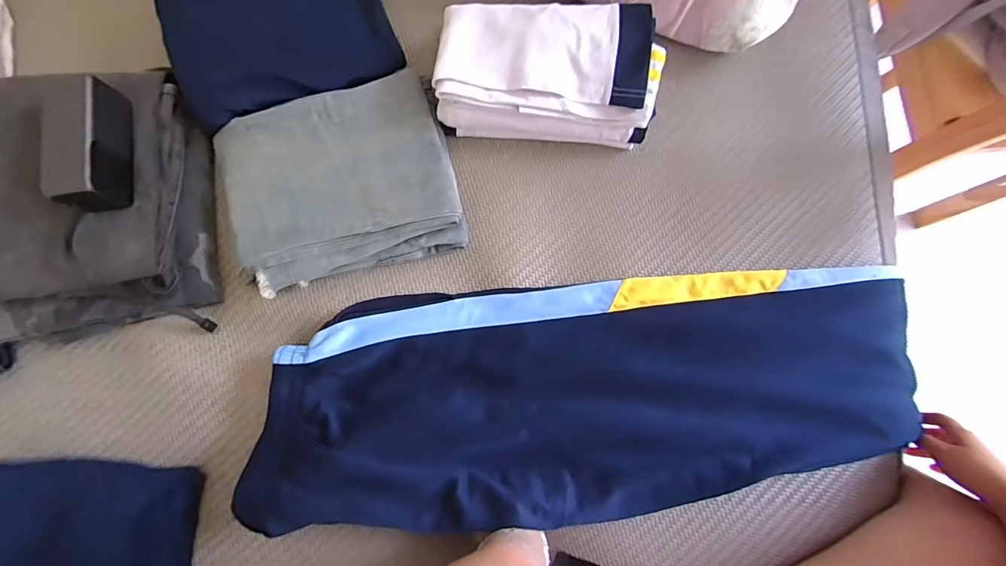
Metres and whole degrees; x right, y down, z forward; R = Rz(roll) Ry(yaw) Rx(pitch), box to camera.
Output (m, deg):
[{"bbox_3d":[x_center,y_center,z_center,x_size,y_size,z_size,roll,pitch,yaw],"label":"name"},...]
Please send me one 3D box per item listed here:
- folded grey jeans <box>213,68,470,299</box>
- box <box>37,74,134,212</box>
[{"bbox_3d":[-0.189,-0.119,0.505,0.252,0.051,0.212,-17,81,-3],"label":"folded grey jeans"},{"bbox_3d":[-0.446,-0.145,0.449,0.061,0.052,0.137,-8,81,-2],"label":"box"}]

